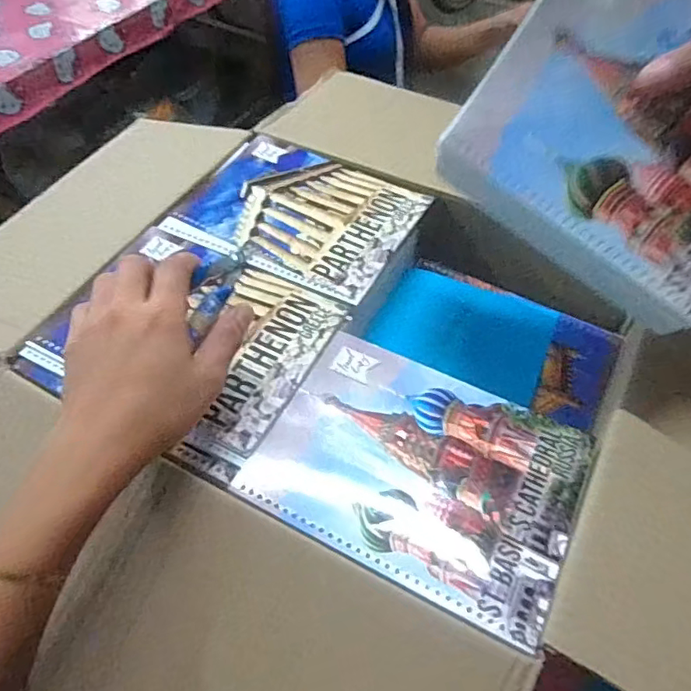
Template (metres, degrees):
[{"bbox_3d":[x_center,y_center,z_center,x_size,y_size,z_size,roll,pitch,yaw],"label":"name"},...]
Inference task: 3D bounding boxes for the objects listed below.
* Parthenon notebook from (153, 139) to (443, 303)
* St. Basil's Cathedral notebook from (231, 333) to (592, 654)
[{"bbox_3d":[-0.043,-0.123,0.523,0.200,0.007,0.151,23,56,17],"label":"Parthenon notebook"},{"bbox_3d":[0.048,0.077,0.376,0.194,0.006,0.144,23,56,17],"label":"St. Basil's Cathedral notebook"}]

